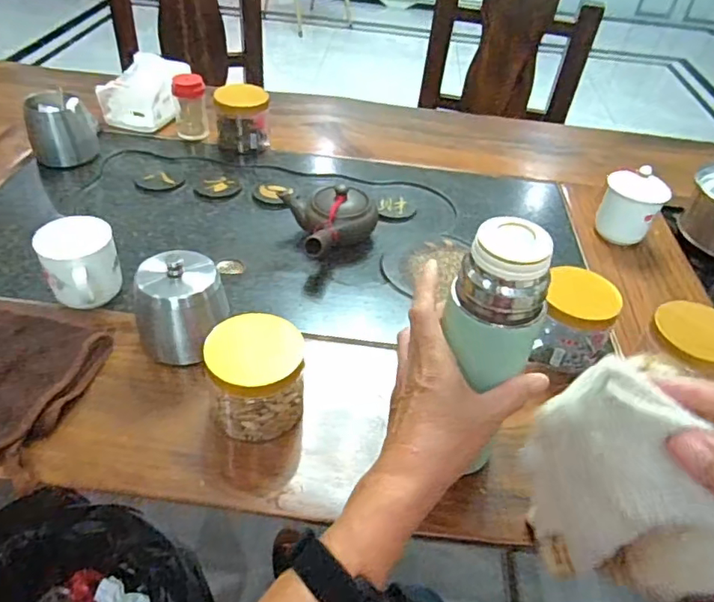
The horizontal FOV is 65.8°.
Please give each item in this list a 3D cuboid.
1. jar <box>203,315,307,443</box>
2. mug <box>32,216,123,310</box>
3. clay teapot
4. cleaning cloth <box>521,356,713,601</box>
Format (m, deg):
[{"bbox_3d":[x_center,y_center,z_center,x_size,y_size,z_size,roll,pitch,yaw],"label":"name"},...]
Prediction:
[{"bbox_3d":[-0.089,0.067,0.491,0.081,0.079,0.086,4,43,-4],"label":"jar"},{"bbox_3d":[-0.283,-0.031,0.576,0.072,0.086,0.073,-22,50,-28],"label":"mug"},{"bbox_3d":[-0.030,-0.111,0.718,0.116,0.062,0.100,-18,48,-25],"label":"clay teapot"},{"bbox_3d":[0.181,0.130,0.309,0.183,0.172,0.038,29,47,22],"label":"cleaning cloth"}]

